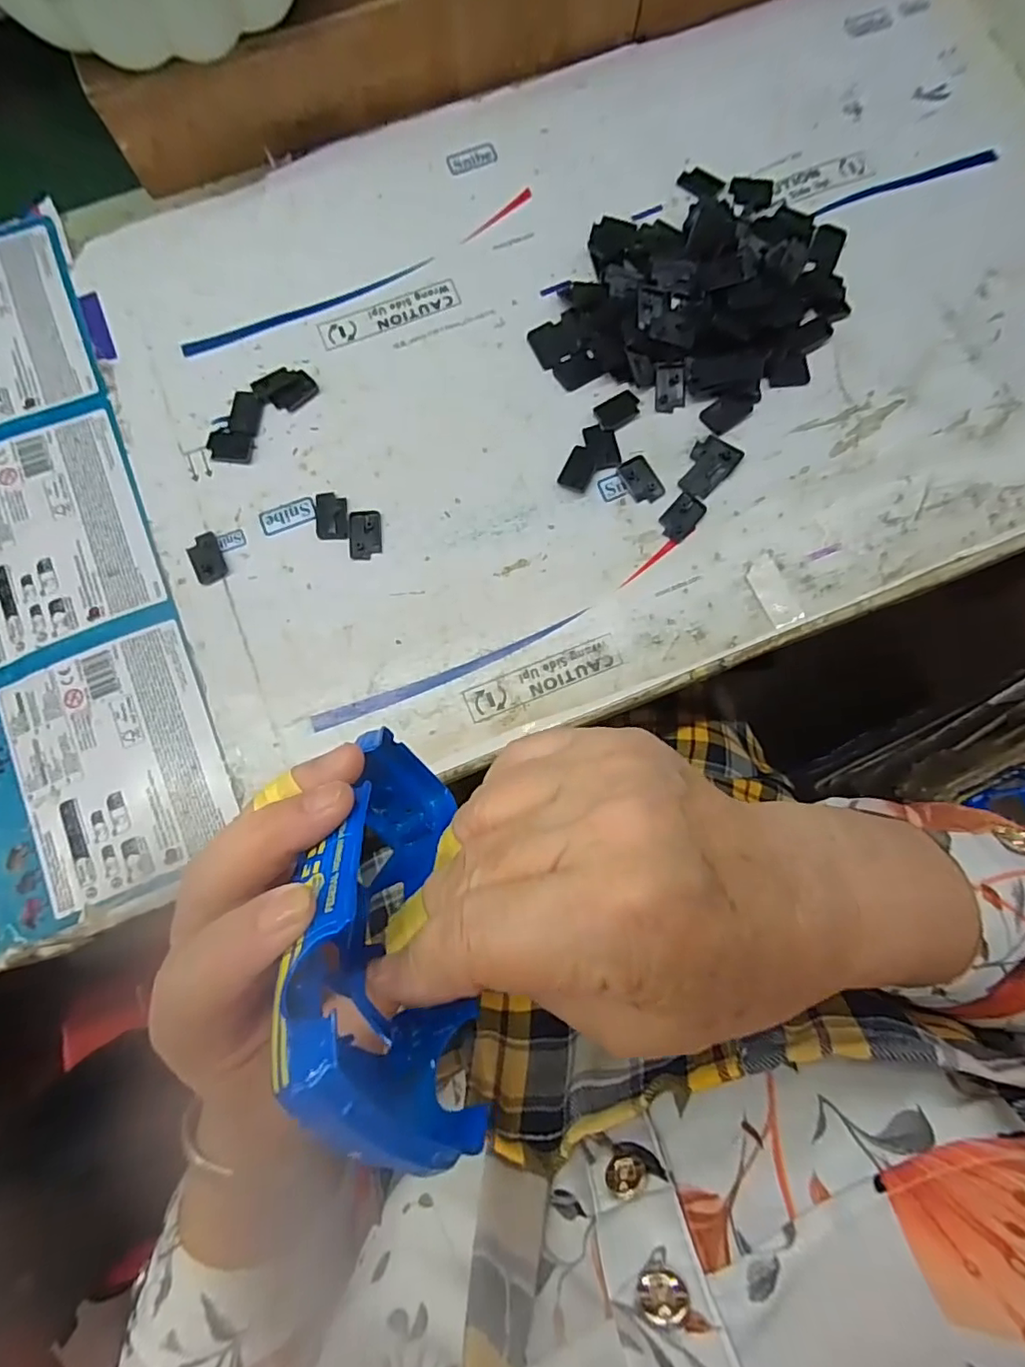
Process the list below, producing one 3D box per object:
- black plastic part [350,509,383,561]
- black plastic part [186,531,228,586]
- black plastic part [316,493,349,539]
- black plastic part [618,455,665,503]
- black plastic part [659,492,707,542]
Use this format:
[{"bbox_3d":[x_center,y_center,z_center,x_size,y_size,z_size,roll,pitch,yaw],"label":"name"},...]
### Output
[{"bbox_3d":[-0.087,-0.088,0.343,0.018,0.004,0.029,-4,81,-1],"label":"black plastic part"},{"bbox_3d":[-0.179,-0.073,0.340,0.019,0.004,0.029,-22,81,-4],"label":"black plastic part"},{"bbox_3d":[-0.107,-0.099,0.344,0.019,0.004,0.029,-3,81,-1],"label":"black plastic part"},{"bbox_3d":[0.077,-0.121,0.346,0.019,0.004,0.028,-29,82,-5],"label":"black plastic part"},{"bbox_3d":[0.100,-0.098,0.343,0.019,0.004,0.029,41,83,6],"label":"black plastic part"}]

